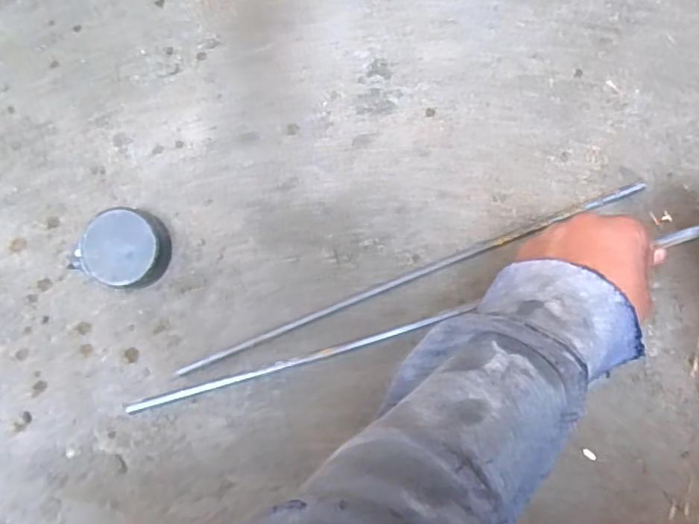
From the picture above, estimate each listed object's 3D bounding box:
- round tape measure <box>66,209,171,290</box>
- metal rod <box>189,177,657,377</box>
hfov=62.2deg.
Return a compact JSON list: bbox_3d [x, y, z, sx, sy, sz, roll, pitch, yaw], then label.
[{"bbox_3d":[-0.182,-0.011,0.482,0.071,0.032,0.062,19,91,6],"label":"round tape measure"},{"bbox_3d":[0.043,0.015,0.472,0.395,0.009,0.009,-22,86,5],"label":"metal rod"}]

